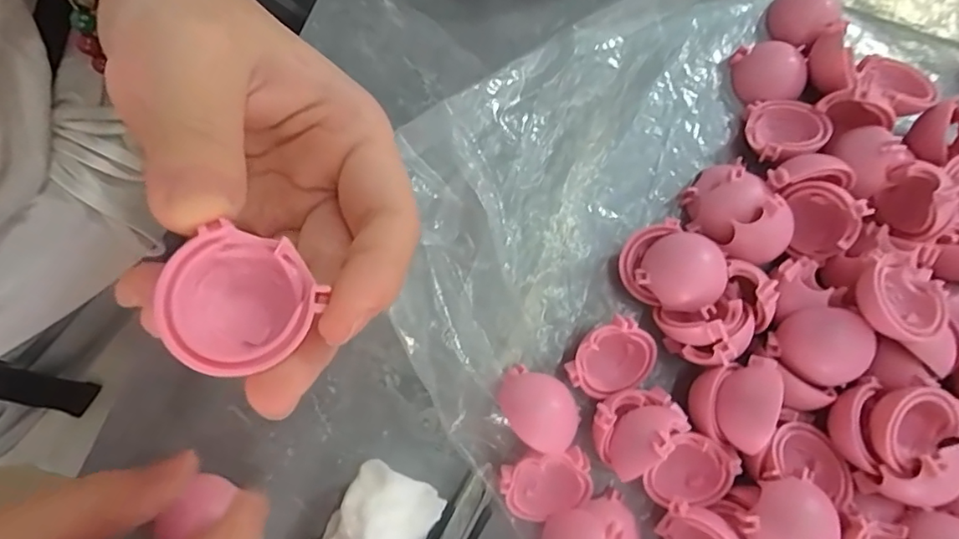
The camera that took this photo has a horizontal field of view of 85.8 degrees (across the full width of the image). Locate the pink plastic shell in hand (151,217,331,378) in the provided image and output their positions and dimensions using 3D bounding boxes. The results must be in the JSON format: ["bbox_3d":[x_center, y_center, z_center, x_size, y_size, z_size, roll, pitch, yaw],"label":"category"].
[{"bbox_3d":[-0.049,0.008,0.107,0.028,0.013,0.027,38,81,7],"label":"pink plastic shell in hand"}]

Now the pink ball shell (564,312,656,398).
[{"bbox_3d":[0.048,0.033,0.186,0.028,0.022,0.027,31,82,1],"label":"pink ball shell"}]

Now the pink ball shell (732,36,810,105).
[{"bbox_3d":[0.121,-0.083,0.215,0.027,0.010,0.026,0,83,-4],"label":"pink ball shell"}]

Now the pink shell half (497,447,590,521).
[{"bbox_3d":[0.023,0.074,0.176,0.030,0.013,0.024,-23,85,-6],"label":"pink shell half"}]

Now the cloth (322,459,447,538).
[{"bbox_3d":[-0.039,0.093,0.174,0.031,0.015,0.054,38,82,2],"label":"cloth"}]

